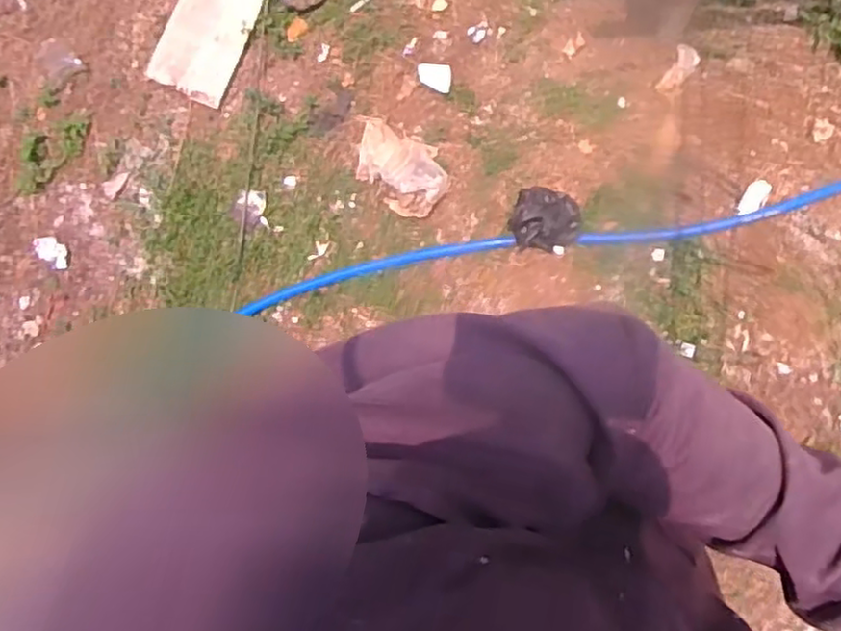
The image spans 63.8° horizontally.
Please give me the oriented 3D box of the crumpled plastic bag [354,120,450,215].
[{"bbox_3d":[-0.050,-0.327,1.518,0.239,0.050,0.166,30,91,8],"label":"crumpled plastic bag"}]

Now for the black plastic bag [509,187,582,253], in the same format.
[{"bbox_3d":[0.268,-0.199,1.439,0.148,0.111,0.119,5,88,8],"label":"black plastic bag"}]

